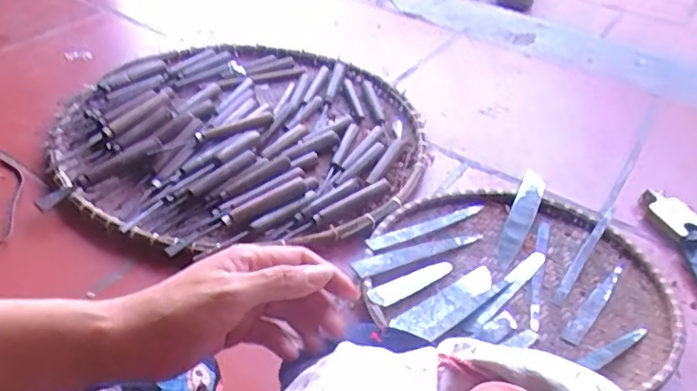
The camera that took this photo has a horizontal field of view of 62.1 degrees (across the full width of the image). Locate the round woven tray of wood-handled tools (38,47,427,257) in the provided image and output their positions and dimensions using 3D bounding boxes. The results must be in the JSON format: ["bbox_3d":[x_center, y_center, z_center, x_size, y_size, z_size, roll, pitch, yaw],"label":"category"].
[{"bbox_3d":[-0.153,-0.099,0.844,0.504,0.042,0.464,1,40,-1],"label":"round woven tray of wood-handled tools"}]

